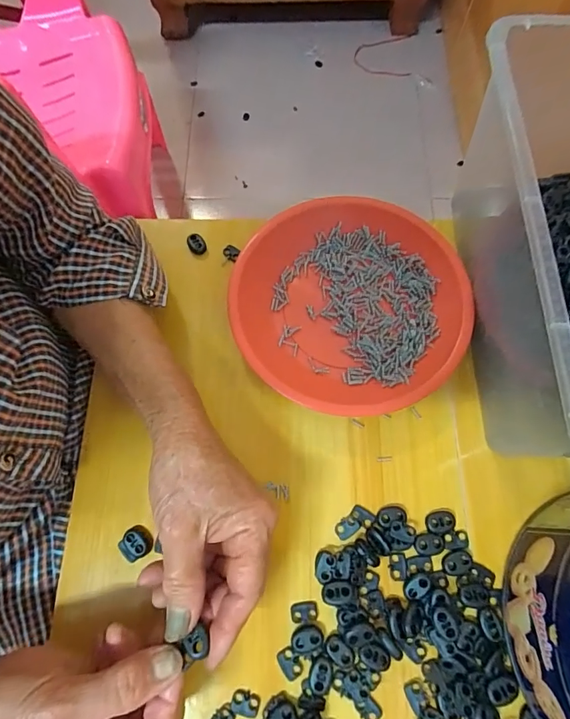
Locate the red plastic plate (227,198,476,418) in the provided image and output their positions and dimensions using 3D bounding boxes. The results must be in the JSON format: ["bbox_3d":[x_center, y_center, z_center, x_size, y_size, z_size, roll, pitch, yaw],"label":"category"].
[{"bbox_3d":[0.056,-0.048,0.357,0.194,0.027,0.186,0,71,1],"label":"red plastic plate"}]

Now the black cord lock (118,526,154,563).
[{"bbox_3d":[-0.109,0.135,0.307,0.021,0.006,0.022,-29,73,-8],"label":"black cord lock"}]

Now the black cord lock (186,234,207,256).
[{"bbox_3d":[-0.082,-0.107,0.390,0.015,0.009,0.019,-24,73,-7],"label":"black cord lock"}]

